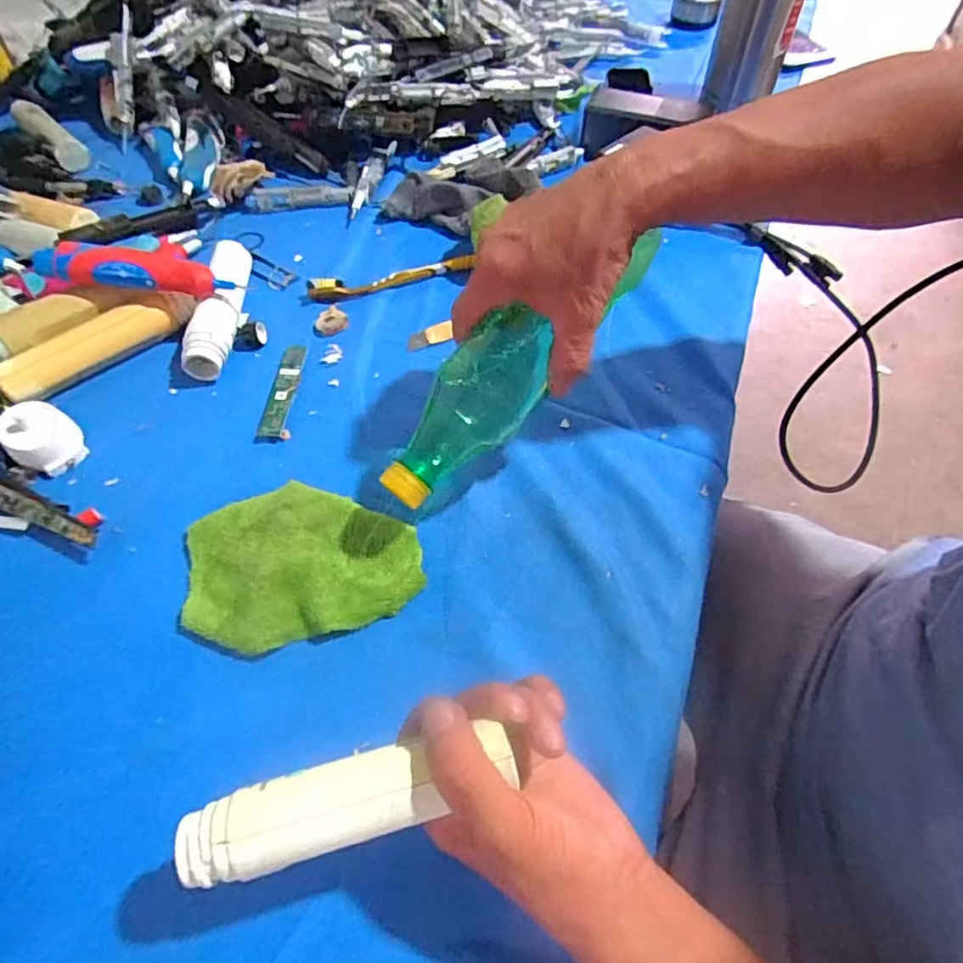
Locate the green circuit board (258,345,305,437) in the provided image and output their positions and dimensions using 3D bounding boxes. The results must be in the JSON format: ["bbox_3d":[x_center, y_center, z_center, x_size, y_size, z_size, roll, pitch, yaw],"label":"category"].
[{"bbox_3d":[-0.154,-0.073,0.459,0.018,0.005,0.093,1,56,3],"label":"green circuit board"}]

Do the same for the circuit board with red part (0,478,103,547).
[{"bbox_3d":[-0.292,0.018,0.393,0.102,0.014,0.025,19,59,14],"label":"circuit board with red part"}]

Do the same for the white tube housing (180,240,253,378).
[{"bbox_3d":[-0.218,-0.153,0.492,0.039,0.027,0.143,-4,56,0],"label":"white tube housing"}]

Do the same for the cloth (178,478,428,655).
[{"bbox_3d":[-0.113,0.046,0.370,0.141,0.013,0.104,-14,57,-7],"label":"cloth"}]

